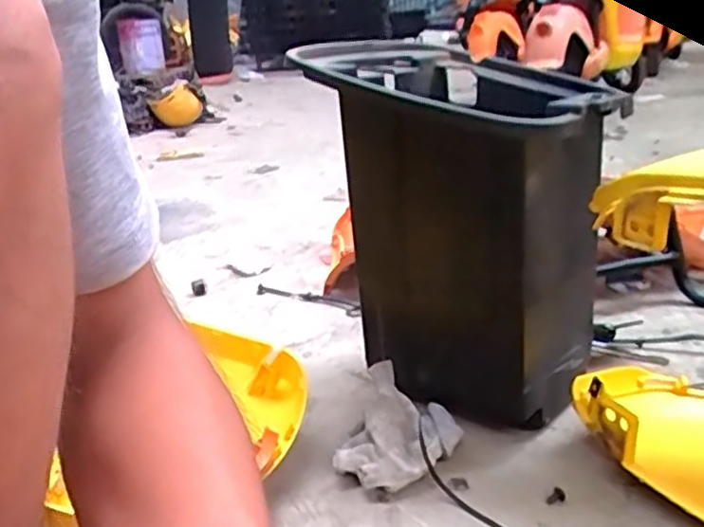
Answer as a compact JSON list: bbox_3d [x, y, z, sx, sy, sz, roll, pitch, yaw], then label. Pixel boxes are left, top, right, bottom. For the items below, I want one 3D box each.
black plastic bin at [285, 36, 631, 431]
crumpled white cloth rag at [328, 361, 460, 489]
[{"bbox_3d":[0.109,-0.024,0.688,0.210,0.348,0.249,-20,25,-39],"label":"black plastic bin"},{"bbox_3d":[0.041,0.153,0.629,0.095,0.068,0.116,14,26,38],"label":"crumpled white cloth rag"}]

